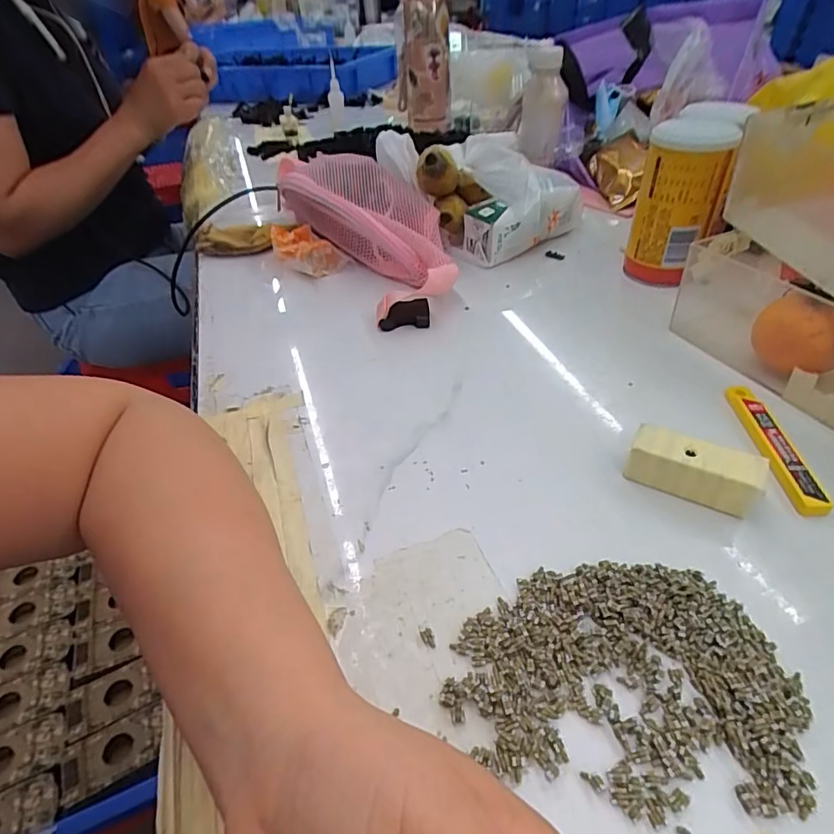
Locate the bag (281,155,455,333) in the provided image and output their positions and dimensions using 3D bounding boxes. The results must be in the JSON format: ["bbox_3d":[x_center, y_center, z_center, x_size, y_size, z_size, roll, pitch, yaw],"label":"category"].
[{"bbox_3d":[-0.050,-0.201,0.532,0.119,0.076,0.294,-22,44,-19],"label":"bag"}]

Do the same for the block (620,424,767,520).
[{"bbox_3d":[0.152,0.029,0.285,0.065,0.024,0.023,19,47,25],"label":"block"}]

